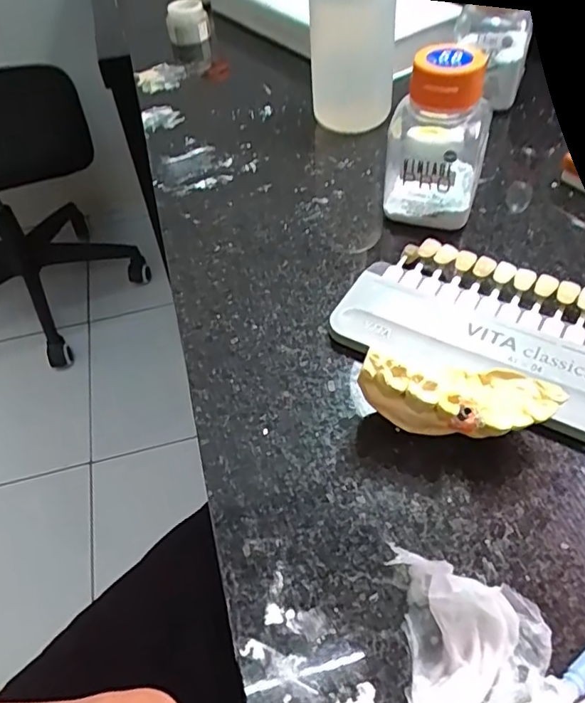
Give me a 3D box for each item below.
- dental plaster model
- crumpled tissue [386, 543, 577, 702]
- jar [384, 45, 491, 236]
[{"bbox_3d":[0.054,0.014,0.186,0.061,0.025,0.024,10,51,14],"label":"dental plaster model"},{"bbox_3d":[0.045,0.078,0.143,0.044,0.015,0.054,1,49,7],"label":"crumpled tissue"},{"bbox_3d":[0.066,-0.098,0.254,0.042,0.075,0.042,-3,49,3],"label":"jar"}]

